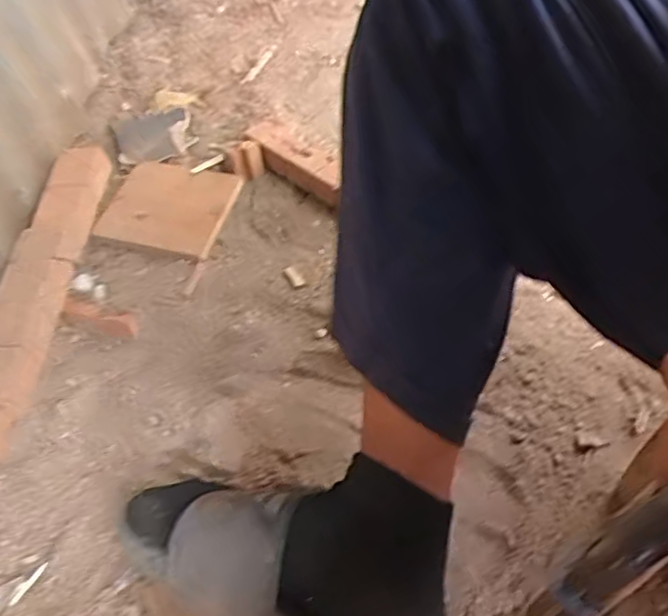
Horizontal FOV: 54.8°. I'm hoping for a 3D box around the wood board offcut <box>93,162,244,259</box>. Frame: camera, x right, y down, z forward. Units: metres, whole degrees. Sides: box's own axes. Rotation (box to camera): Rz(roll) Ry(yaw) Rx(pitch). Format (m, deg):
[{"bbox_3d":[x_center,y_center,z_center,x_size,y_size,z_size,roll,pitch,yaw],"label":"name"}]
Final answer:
[{"bbox_3d":[-0.189,-0.119,0.743,0.138,0.009,0.127,11,54,12],"label":"wood board offcut"}]

